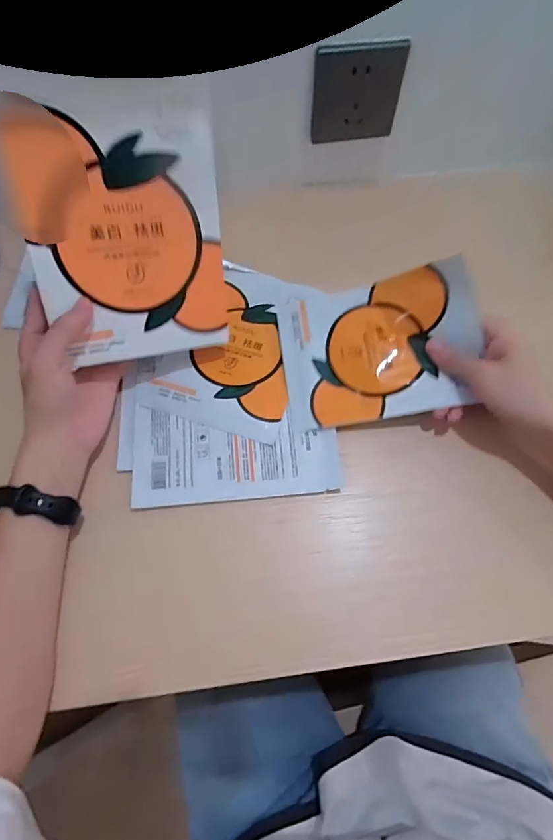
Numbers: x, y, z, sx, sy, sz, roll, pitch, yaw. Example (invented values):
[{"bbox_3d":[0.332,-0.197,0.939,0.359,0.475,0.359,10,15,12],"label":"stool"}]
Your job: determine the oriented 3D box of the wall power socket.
[{"bbox_3d":[0.079,-0.322,0.438,0.084,0.084,0.004,1,52,0],"label":"wall power socket"}]

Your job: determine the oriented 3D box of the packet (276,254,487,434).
[{"bbox_3d":[0.088,-0.067,0.390,0.166,0.034,0.128,-11,76,11],"label":"packet"}]

